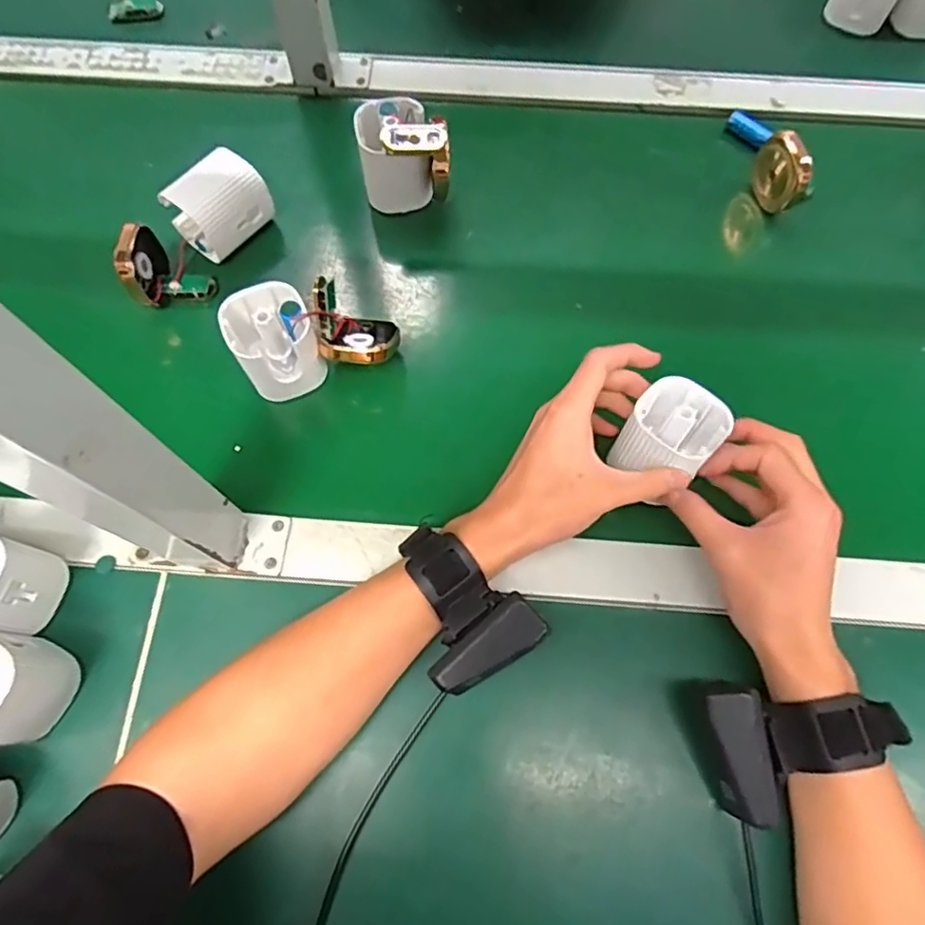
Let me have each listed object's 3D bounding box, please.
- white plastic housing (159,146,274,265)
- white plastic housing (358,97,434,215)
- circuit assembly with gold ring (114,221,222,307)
[{"bbox_3d":[-0.188,-0.199,0.473,0.045,0.053,0.066,40,74,14],"label":"white plastic housing"},{"bbox_3d":[-0.053,-0.244,0.485,0.051,0.063,0.059,-9,69,-4],"label":"white plastic housing"},{"bbox_3d":[-0.226,-0.147,0.456,0.055,0.059,0.044,-39,74,-14],"label":"circuit assembly with gold ring"}]

